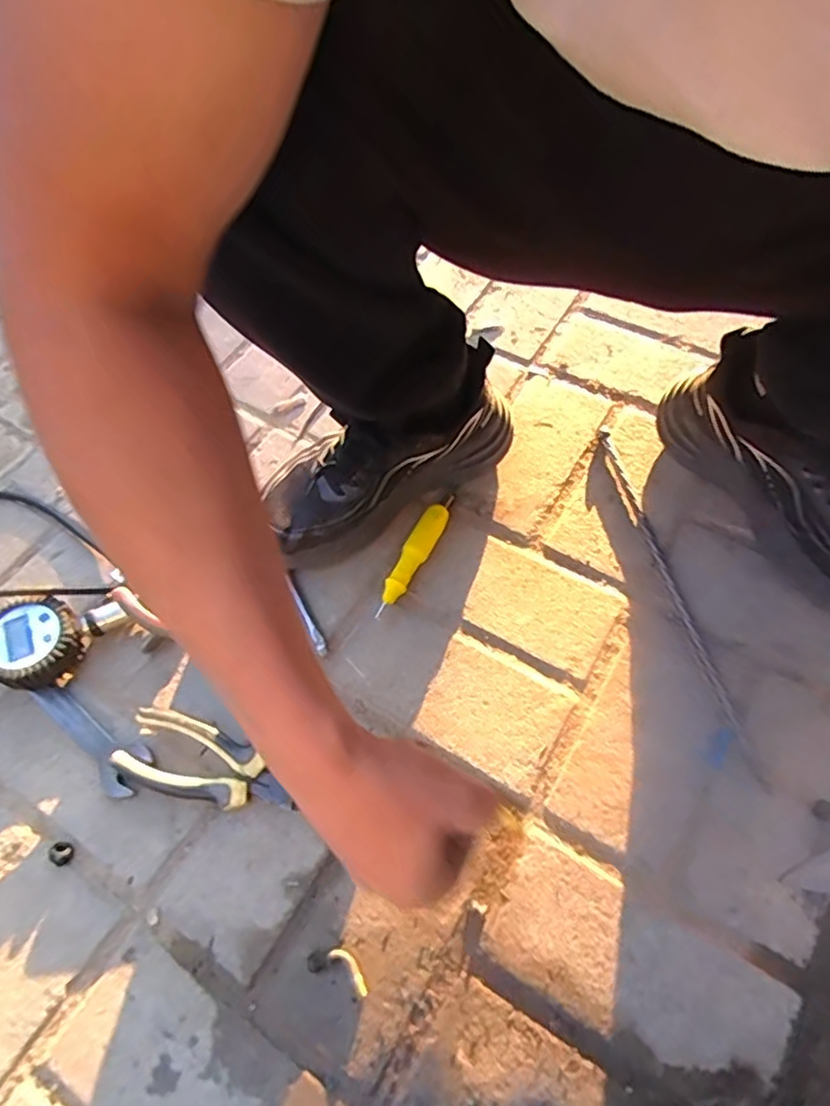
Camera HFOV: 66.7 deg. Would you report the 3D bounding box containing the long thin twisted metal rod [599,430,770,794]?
[{"bbox_3d":[0.215,0.026,0.528,0.012,0.006,0.328,-12,61,-3],"label":"long thin twisted metal rod"}]

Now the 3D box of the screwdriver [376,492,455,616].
[{"bbox_3d":[0.001,0.000,0.559,0.022,0.019,0.128,24,65,16],"label":"screwdriver"}]

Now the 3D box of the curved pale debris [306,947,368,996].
[{"bbox_3d":[-0.049,0.271,0.413,0.043,0.007,0.019,15,63,11],"label":"curved pale debris"}]

